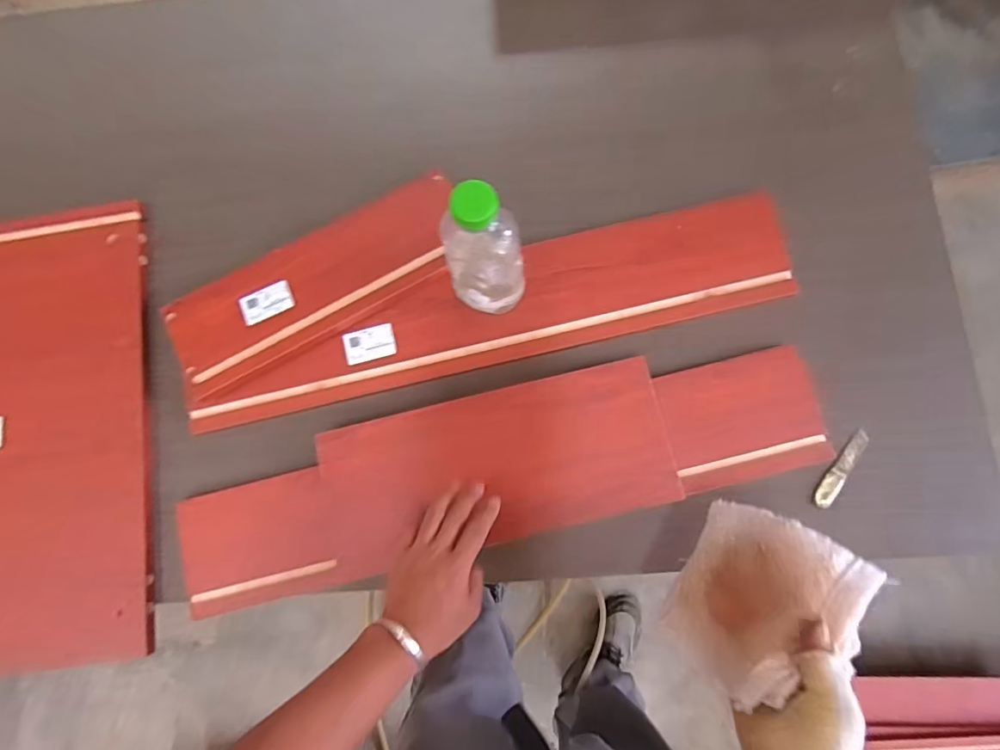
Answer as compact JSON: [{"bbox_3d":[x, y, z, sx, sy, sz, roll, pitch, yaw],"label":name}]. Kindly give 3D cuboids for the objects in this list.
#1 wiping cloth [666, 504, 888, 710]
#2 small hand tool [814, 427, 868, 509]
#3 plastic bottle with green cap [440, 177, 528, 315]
[{"bbox_3d":[0.228,0.199,0.461,0.054,0.145,0.149,30,86,-28],"label":"wiping cloth"},{"bbox_3d":[0.395,0.107,0.592,0.019,0.010,0.104,34,85,8],"label":"small hand tool"},{"bbox_3d":[-0.019,-0.125,0.540,0.076,0.223,0.084,-21,81,0],"label":"plastic bottle with green cap"}]

